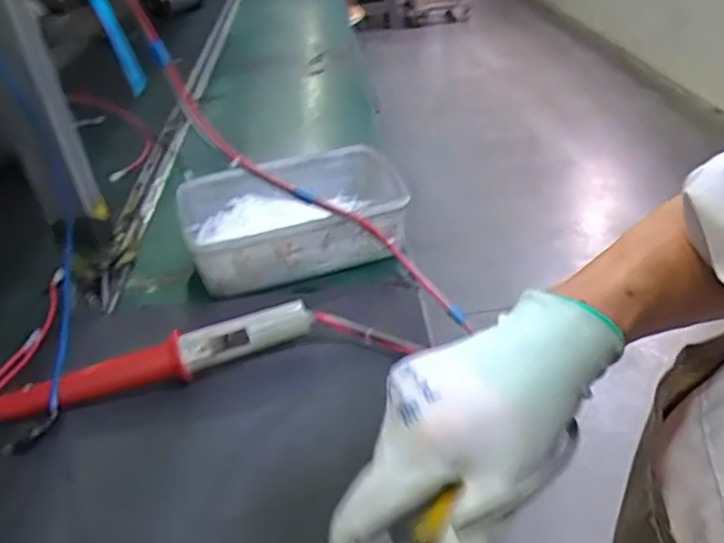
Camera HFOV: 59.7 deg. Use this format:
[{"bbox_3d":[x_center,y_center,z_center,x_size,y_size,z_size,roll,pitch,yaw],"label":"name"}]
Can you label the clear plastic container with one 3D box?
[{"bbox_3d":[-0.065,-0.054,0.654,0.232,0.071,0.152,-13,35,-8],"label":"clear plastic container"}]

